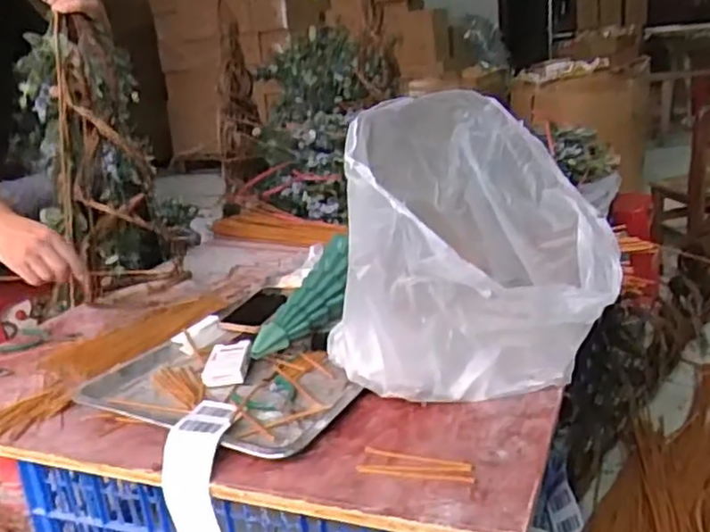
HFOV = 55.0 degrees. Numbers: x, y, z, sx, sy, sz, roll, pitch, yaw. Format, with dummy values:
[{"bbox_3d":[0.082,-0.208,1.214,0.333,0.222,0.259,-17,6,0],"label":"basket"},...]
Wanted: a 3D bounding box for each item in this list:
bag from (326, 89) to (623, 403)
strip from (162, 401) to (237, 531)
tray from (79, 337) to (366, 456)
[{"bbox_3d":[0.126,-0.005,0.772,0.240,0.344,0.256,-11,19,-16],"label":"bag"},{"bbox_3d":[-0.170,0.285,0.791,0.077,0.241,0.121,-9,-10,-9],"label":"strip"},{"bbox_3d":[-0.169,0.158,0.927,0.360,0.036,0.289,3,20,25],"label":"tray"}]

